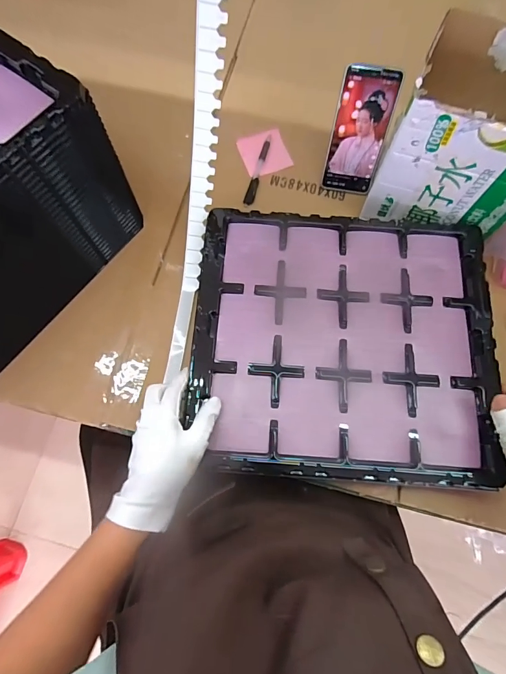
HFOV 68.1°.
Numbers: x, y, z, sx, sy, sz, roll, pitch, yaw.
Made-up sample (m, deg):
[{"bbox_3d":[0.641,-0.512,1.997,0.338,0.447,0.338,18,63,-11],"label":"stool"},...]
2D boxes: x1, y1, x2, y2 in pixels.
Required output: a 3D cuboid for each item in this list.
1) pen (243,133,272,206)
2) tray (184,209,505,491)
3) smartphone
[{"bbox_3d":[0.008,-0.272,0.613,0.015,0.008,0.138,15,74,4],"label":"pen"},{"bbox_3d":[0.112,-0.002,0.469,0.364,0.018,0.333,3,74,1],"label":"tray"},{"bbox_3d":[0.155,-0.294,0.547,0.078,0.165,0.007,8,44,2],"label":"smartphone"}]

